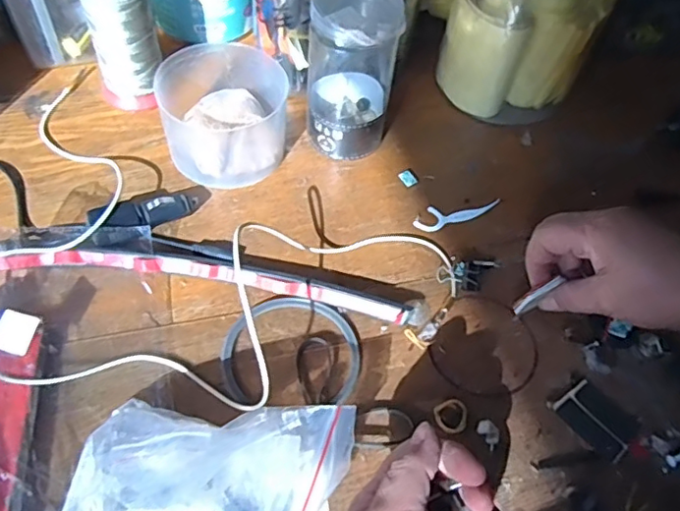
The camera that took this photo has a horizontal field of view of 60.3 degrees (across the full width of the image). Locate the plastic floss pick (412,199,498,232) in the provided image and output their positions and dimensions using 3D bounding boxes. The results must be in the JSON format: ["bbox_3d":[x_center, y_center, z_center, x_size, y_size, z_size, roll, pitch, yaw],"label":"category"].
[{"bbox_3d":[0.092,-0.035,0.455,0.074,0.004,0.020,-19,59,-16],"label":"plastic floss pick"}]

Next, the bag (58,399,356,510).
[{"bbox_3d":[-0.068,0.118,0.294,0.128,0.064,0.097,11,56,4],"label":"bag"}]

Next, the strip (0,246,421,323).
[{"bbox_3d":[-0.141,0.014,0.385,0.381,0.016,0.042,4,47,-3],"label":"strip"}]

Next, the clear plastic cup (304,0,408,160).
[{"bbox_3d":[0.010,-0.139,0.446,0.062,0.120,0.068,2,55,-3],"label":"clear plastic cup"}]

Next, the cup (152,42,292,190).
[{"bbox_3d":[-0.091,-0.108,0.454,0.094,0.057,0.095,2,55,-3],"label":"cup"}]

